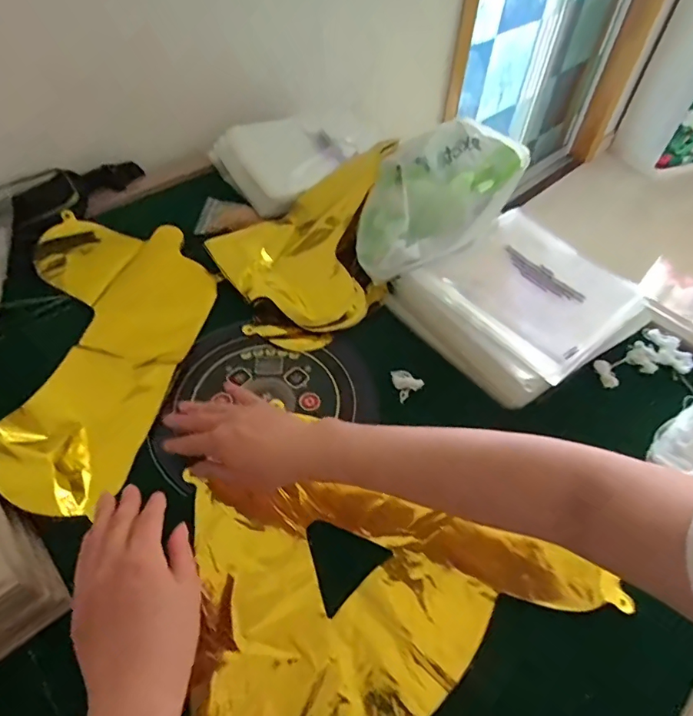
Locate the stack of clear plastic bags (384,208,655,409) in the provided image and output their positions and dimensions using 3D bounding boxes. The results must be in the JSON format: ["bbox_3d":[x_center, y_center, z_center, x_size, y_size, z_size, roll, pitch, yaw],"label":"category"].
[{"bbox_3d":[0.214,-0.071,0.577,0.240,0.048,0.213,-29,59,-23],"label":"stack of clear plastic bags"}]

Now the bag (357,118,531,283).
[{"bbox_3d":[0.124,-0.210,0.601,0.119,0.111,0.263,32,57,20],"label":"bag"}]

